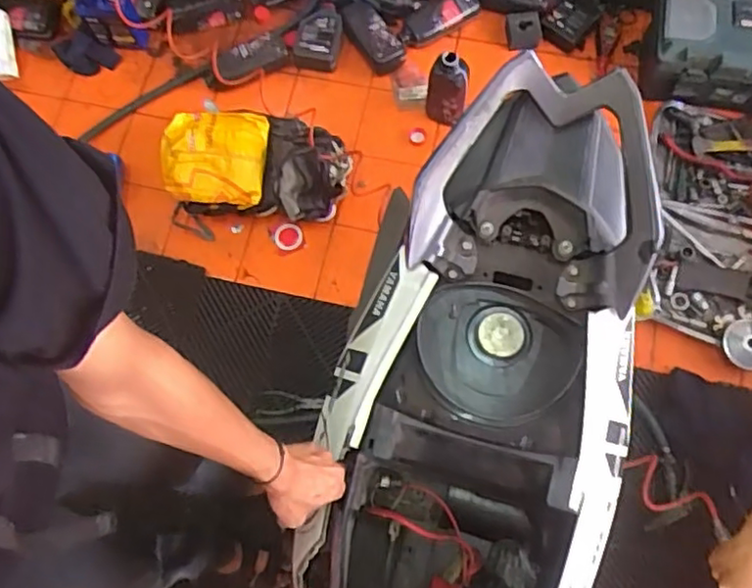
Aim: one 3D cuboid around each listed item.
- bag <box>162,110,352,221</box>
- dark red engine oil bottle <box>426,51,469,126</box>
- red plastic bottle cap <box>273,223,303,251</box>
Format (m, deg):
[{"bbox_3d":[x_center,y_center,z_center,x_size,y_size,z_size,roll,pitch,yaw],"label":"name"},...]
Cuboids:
[{"bbox_3d":[-0.290,-0.302,1.571,0.436,0.133,0.236,7,74,4],"label":"bag"},{"bbox_3d":[0.178,-0.492,1.583,0.103,0.224,0.064,11,74,5],"label":"dark red engine oil bottle"},{"bbox_3d":[-0.219,-0.140,1.627,0.073,0.033,0.072,-1,74,2],"label":"red plastic bottle cap"}]

